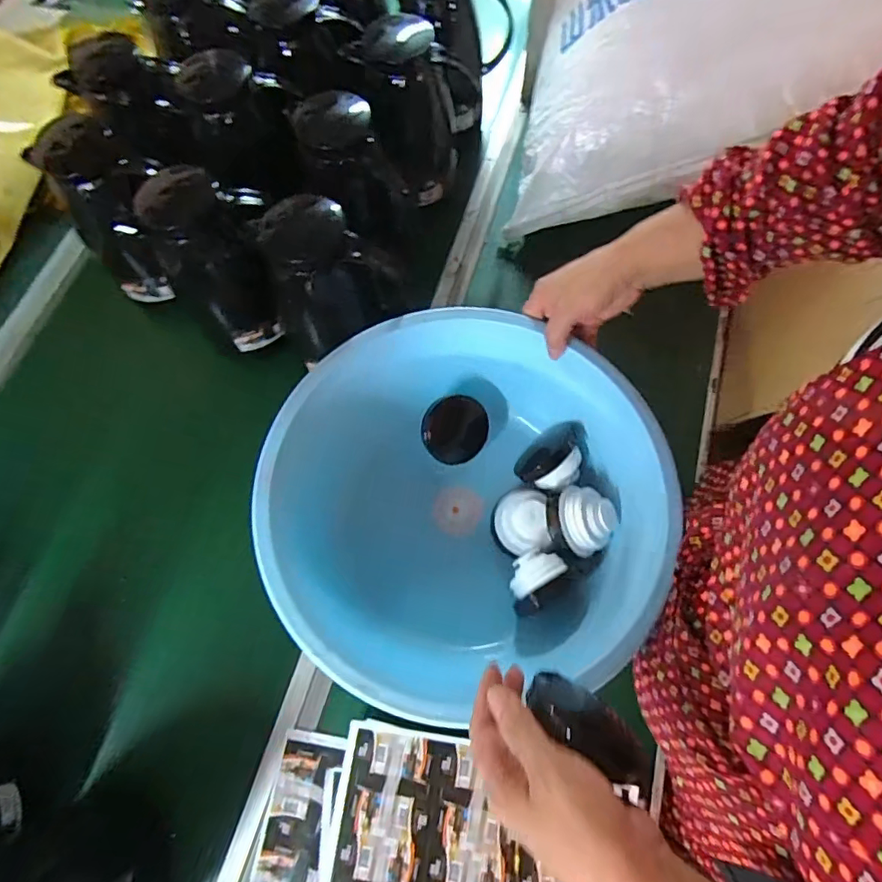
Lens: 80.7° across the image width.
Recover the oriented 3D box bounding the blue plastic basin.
[{"bbox_3d":[0.012,0.062,0.524,0.328,0.149,0.353,-1,68,2],"label":"blue plastic basin"}]

